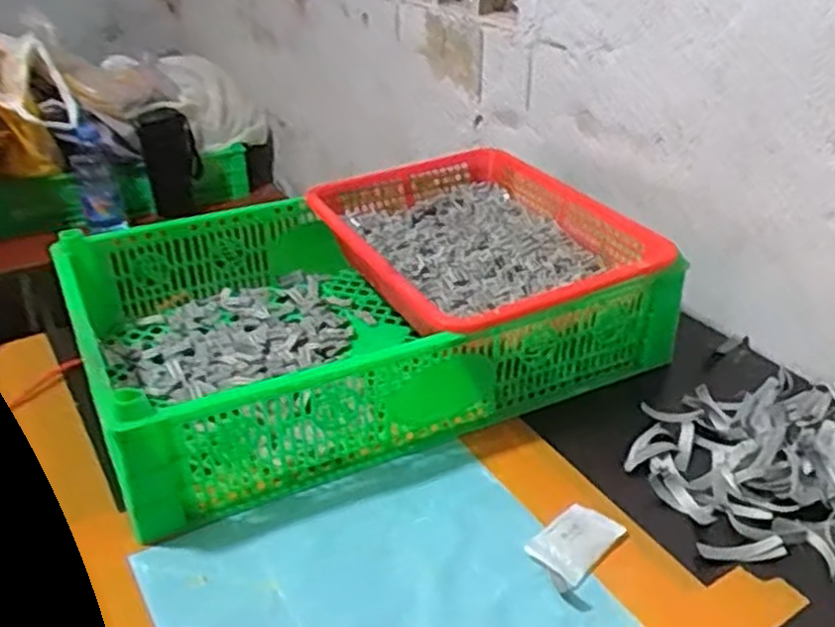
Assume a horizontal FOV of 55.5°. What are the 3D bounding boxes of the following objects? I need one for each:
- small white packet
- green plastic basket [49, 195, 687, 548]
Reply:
[{"bbox_3d":[0.104,0.151,0.524,0.039,0.013,0.071,26,39,37],"label":"small white packet"},{"bbox_3d":[-0.043,-0.010,0.699,0.467,0.102,0.290,-15,33,-24],"label":"green plastic basket"}]

